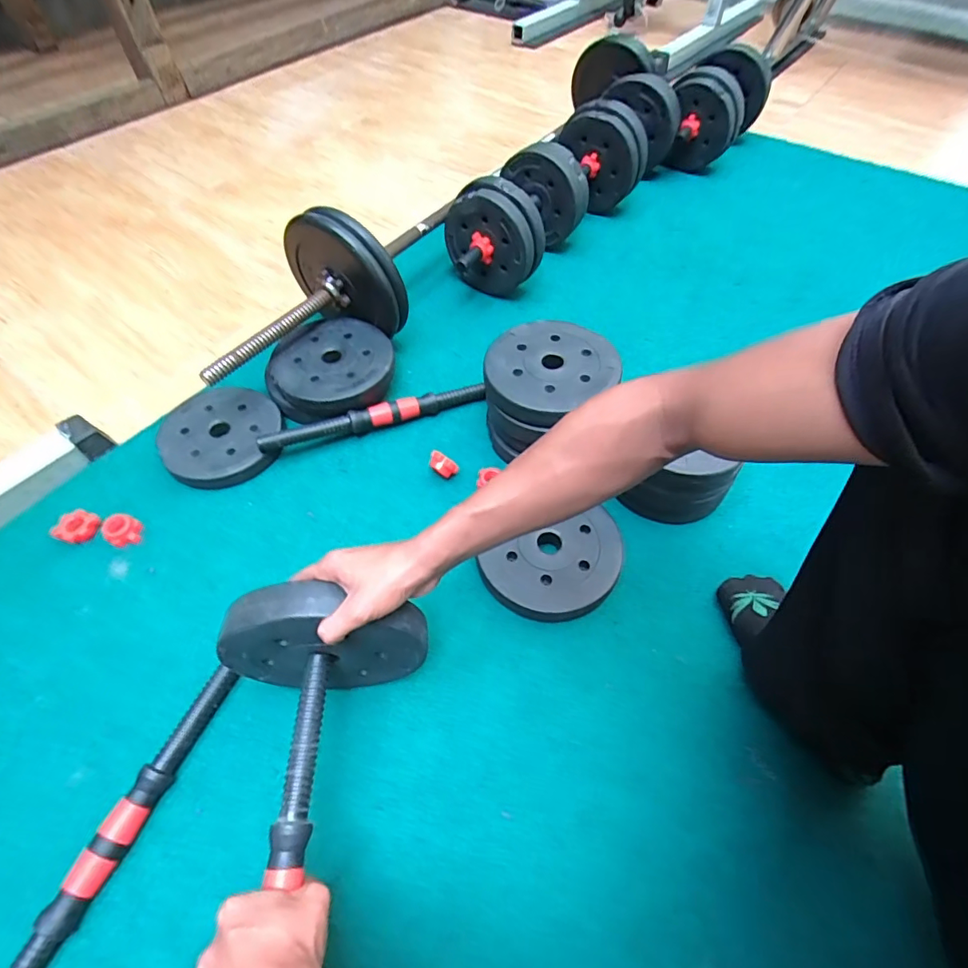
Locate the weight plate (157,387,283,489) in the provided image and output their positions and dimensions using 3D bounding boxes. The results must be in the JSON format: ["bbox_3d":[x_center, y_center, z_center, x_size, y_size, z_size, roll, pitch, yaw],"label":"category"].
[{"bbox_3d":[-0.385,-0.074,0.758,0.162,0.042,0.170,0,56,0],"label":"weight plate"}]

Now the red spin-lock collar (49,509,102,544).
[{"bbox_3d":[-0.539,0.056,0.673,0.042,0.022,0.046,0,56,0],"label":"red spin-lock collar"}]

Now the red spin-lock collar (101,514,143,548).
[{"bbox_3d":[-0.478,0.061,0.672,0.038,0.027,0.041,0,56,0],"label":"red spin-lock collar"}]

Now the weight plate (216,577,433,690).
[{"bbox_3d":[-0.149,0.152,0.493,0.184,0.170,0.048,-1,57,2],"label":"weight plate"}]

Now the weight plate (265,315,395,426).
[{"bbox_3d":[-0.232,-0.178,0.797,0.175,0.054,0.188,31,65,12],"label":"weight plate"}]

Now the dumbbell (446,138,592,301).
[{"bbox_3d":[0.060,-0.492,0.960,0.162,0.185,0.295,25,59,16],"label":"dumbbell"}]

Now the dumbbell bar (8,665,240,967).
[{"bbox_3d":[-0.354,0.350,0.473,0.028,0.038,0.365,19,58,13],"label":"dumbbell bar"}]

